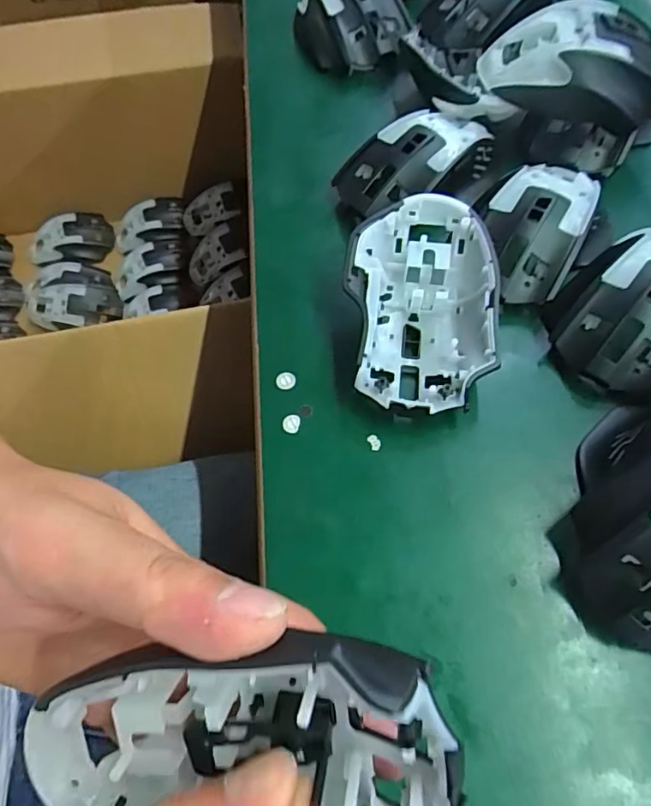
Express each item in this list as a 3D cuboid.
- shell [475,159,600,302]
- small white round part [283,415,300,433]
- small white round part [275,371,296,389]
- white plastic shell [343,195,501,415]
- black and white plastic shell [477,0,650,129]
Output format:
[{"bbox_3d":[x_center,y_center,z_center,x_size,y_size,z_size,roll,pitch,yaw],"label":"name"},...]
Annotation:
[{"bbox_3d":[0.112,-0.097,0.302,0.057,0.027,0.081,21,65,12],"label":"shell"},{"bbox_3d":[-0.018,0.010,0.285,0.009,0.004,0.010,4,62,4],"label":"small white round part"},{"bbox_3d":[-0.022,-0.012,0.296,0.010,0.004,0.010,-1,62,1],"label":"small white round part"},{"bbox_3d":[0.049,-0.048,0.285,0.076,0.049,0.111,-6,62,-1],"label":"white plastic shell"},{"bbox_3d":[0.151,-0.198,0.323,0.108,0.047,0.051,5,63,4],"label":"black and white plastic shell"}]

